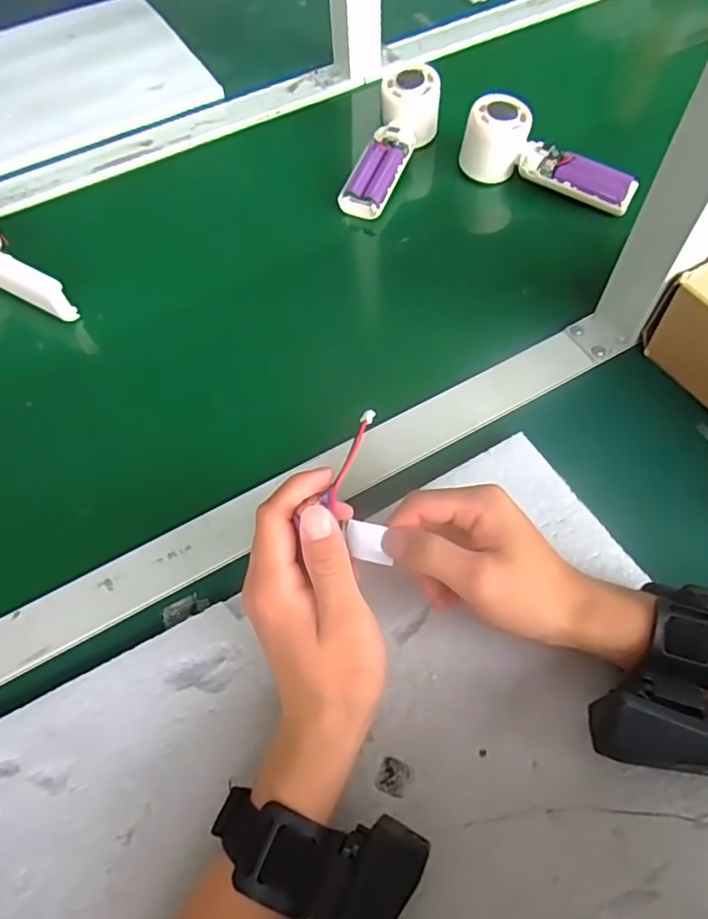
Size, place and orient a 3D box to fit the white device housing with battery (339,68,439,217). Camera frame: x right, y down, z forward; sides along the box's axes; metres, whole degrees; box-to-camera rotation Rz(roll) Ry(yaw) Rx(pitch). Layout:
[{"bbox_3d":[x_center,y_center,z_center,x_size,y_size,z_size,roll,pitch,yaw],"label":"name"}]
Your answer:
[{"bbox_3d":[0.034,-0.303,0.570,0.057,0.047,0.168,23,78,9],"label":"white device housing with battery"}]

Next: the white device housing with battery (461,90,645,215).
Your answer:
[{"bbox_3d":[0.179,-0.275,0.538,0.164,0.056,0.047,27,60,12],"label":"white device housing with battery"}]

